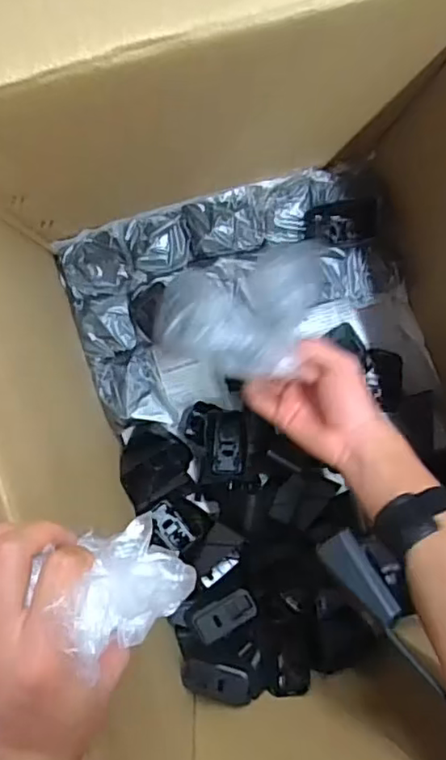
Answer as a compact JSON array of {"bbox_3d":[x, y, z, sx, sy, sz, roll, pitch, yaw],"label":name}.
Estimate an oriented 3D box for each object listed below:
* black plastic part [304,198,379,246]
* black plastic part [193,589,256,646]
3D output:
[{"bbox_3d":[0.125,-0.164,0.633,0.076,0.016,0.045,-7,94,-2],"label":"black plastic part"},{"bbox_3d":[0.002,0.249,0.643,0.069,0.012,0.036,-34,75,4],"label":"black plastic part"}]

